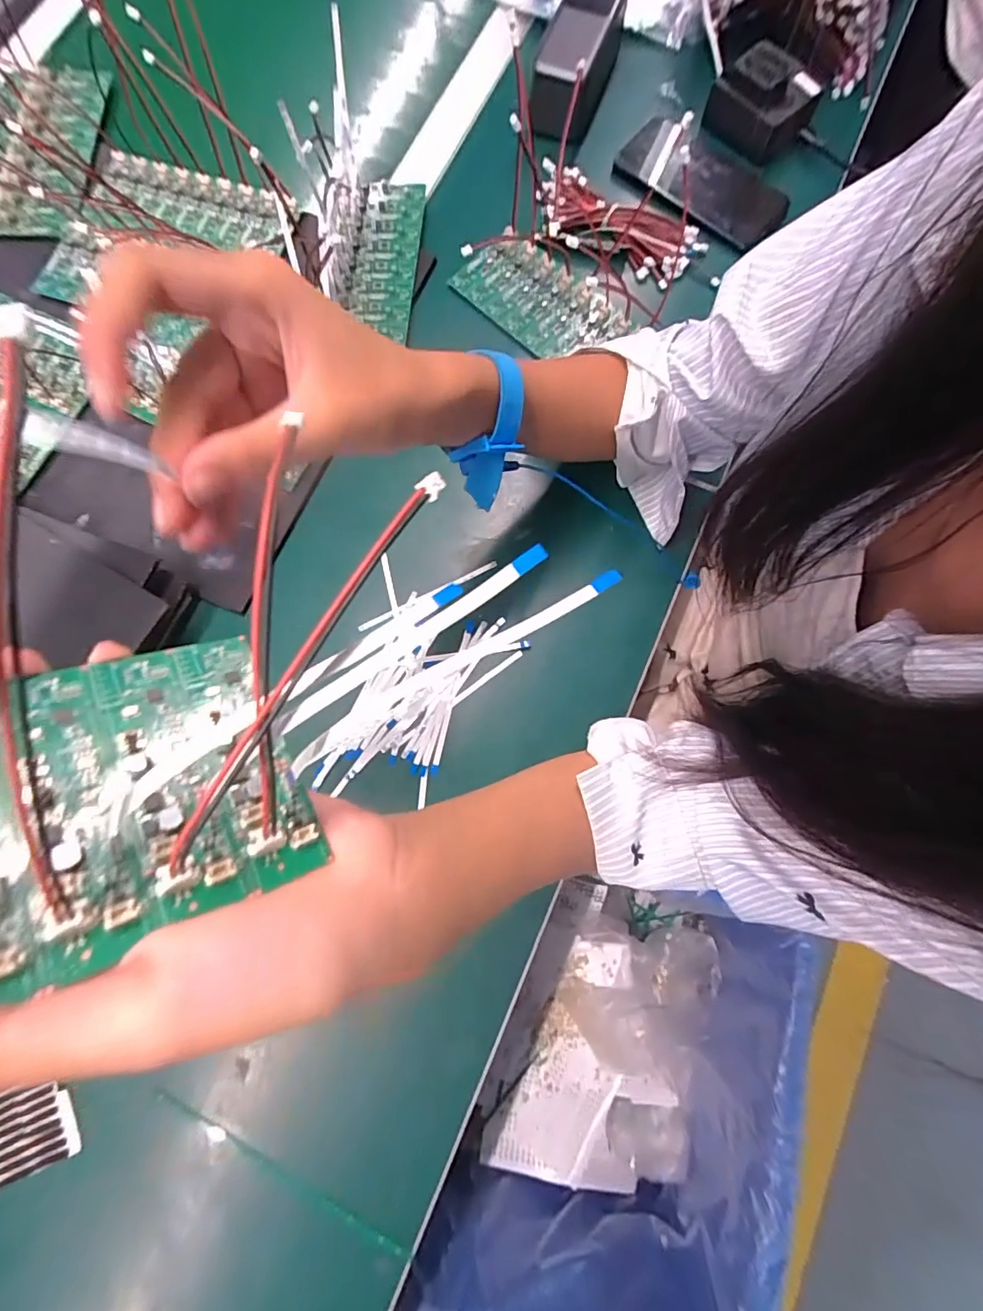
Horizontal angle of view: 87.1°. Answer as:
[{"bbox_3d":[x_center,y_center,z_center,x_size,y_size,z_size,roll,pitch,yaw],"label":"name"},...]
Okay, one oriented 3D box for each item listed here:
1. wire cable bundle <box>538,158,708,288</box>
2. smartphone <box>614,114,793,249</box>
[{"bbox_3d":[0.109,-0.382,0.454,0.152,0.016,0.056,29,80,7],"label":"wire cable bundle"},{"bbox_3d":[0.194,-0.436,0.478,0.153,0.014,0.081,37,81,9],"label":"smartphone"}]

